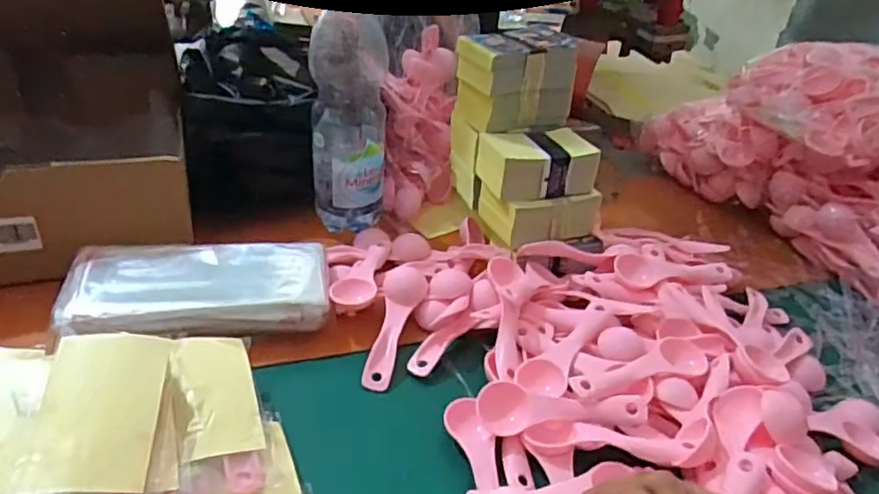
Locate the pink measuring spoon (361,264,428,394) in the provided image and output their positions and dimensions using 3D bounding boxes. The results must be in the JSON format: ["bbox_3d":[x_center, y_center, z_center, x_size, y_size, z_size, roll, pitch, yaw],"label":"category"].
[{"bbox_3d":[-0.036,0.061,0.492,0.034,0.011,0.114,8,48,8],"label":"pink measuring spoon"}]

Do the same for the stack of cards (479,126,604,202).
[{"bbox_3d":[0.089,-0.079,0.571,0.097,0.042,0.073,-8,37,-21],"label":"stack of cards"}]

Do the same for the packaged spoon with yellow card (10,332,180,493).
[{"bbox_3d":[-0.181,0.098,0.334,0.066,0.016,0.111,4,53,-14],"label":"packaged spoon with yellow card"}]

